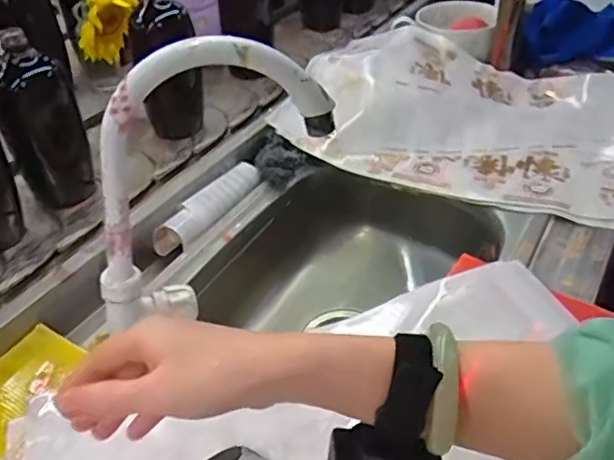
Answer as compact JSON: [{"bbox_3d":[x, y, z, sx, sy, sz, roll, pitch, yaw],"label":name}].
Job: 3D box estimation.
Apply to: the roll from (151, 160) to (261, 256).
[{"bbox_3d":[-0.118,-0.031,0.731,0.047,0.036,0.168,22,46,24],"label":"roll"}]

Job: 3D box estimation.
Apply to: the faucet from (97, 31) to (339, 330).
[{"bbox_3d":[-0.081,-0.022,0.486,0.204,0.267,0.038,-13,42,-14],"label":"faucet"}]

